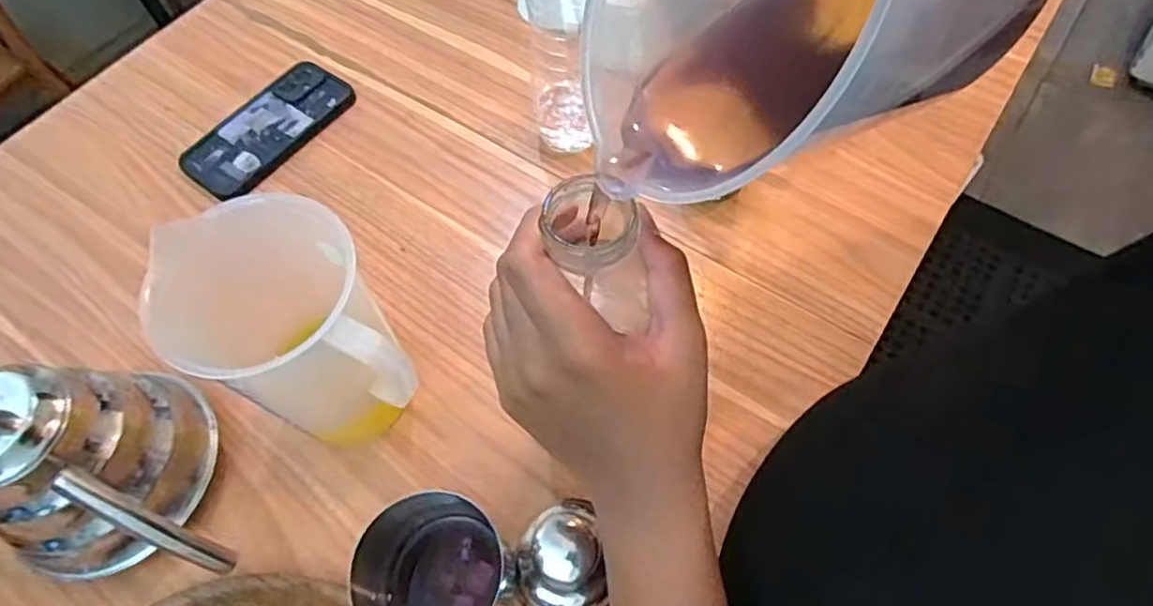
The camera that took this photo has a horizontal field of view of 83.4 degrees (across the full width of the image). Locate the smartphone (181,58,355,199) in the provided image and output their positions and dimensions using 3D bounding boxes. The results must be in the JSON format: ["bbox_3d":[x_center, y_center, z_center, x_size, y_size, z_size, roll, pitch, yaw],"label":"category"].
[{"bbox_3d":[-0.300,-0.172,0.632,0.088,0.014,0.168,30,66,18],"label":"smartphone"}]

